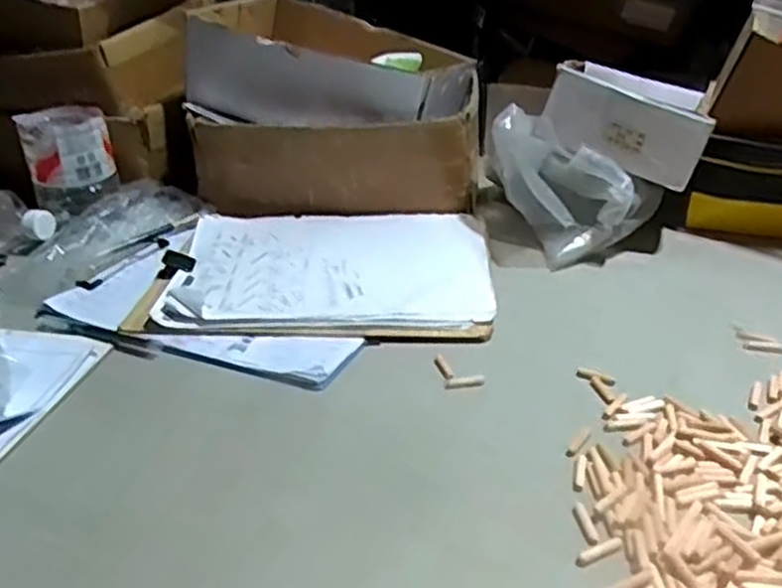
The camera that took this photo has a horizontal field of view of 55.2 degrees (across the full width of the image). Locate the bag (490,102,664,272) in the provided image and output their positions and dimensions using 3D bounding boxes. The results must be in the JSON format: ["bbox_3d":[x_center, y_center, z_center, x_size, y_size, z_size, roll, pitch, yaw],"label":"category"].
[{"bbox_3d":[0.172,-0.104,0.733,0.162,0.113,0.098,9,34,21],"label":"bag"}]

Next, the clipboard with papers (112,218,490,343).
[{"bbox_3d":[-0.062,-0.030,0.712,0.309,0.019,0.234,-2,31,5],"label":"clipboard with papers"}]

